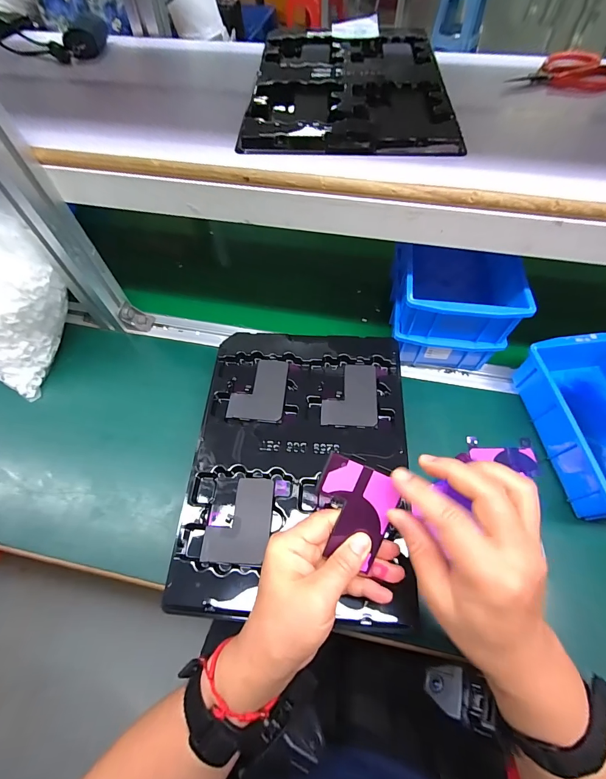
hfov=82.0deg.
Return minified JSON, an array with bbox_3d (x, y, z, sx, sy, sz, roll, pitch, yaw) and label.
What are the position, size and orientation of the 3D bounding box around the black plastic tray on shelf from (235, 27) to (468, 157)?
[{"bbox_3d":[0.050,-0.347,0.393,0.203,0.016,0.284,1,60,1],"label":"black plastic tray on shelf"}]

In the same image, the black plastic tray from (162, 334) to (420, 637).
[{"bbox_3d":[-0.003,0.064,0.351,0.209,0.021,0.285,4,60,3],"label":"black plastic tray"}]

